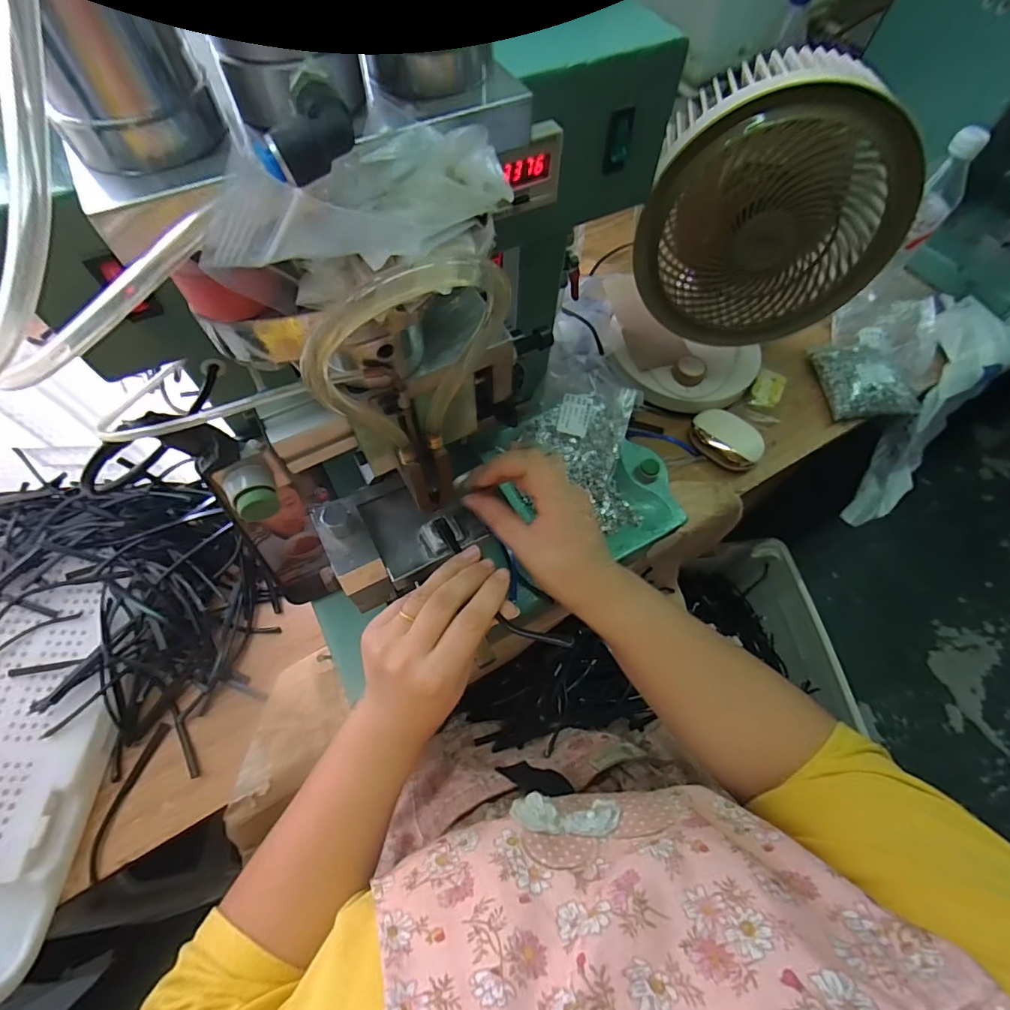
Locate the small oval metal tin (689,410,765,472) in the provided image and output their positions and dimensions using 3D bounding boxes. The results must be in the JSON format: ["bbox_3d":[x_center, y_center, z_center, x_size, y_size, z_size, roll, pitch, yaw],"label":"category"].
[{"bbox_3d":[0.270,-0.081,0.595,0.062,0.026,0.083,-28,67,-16],"label":"small oval metal tin"}]

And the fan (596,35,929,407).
[{"bbox_3d":[0.233,-0.243,0.511,0.218,0.320,0.134,14,62,5],"label":"fan"}]

